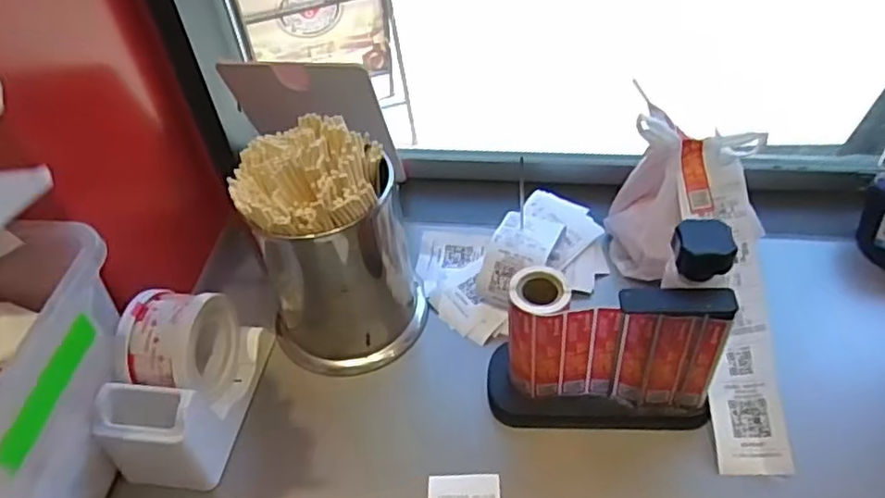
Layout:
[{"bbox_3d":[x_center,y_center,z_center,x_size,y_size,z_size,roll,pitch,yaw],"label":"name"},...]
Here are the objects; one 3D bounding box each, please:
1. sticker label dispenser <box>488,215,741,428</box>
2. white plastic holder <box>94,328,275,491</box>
[{"bbox_3d":[0.121,0.065,0.498,0.165,0.168,0.068,-3,46,4],"label":"sticker label dispenser"},{"bbox_3d":[-0.218,0.111,0.556,0.088,0.086,0.153,2,47,8],"label":"white plastic holder"}]

